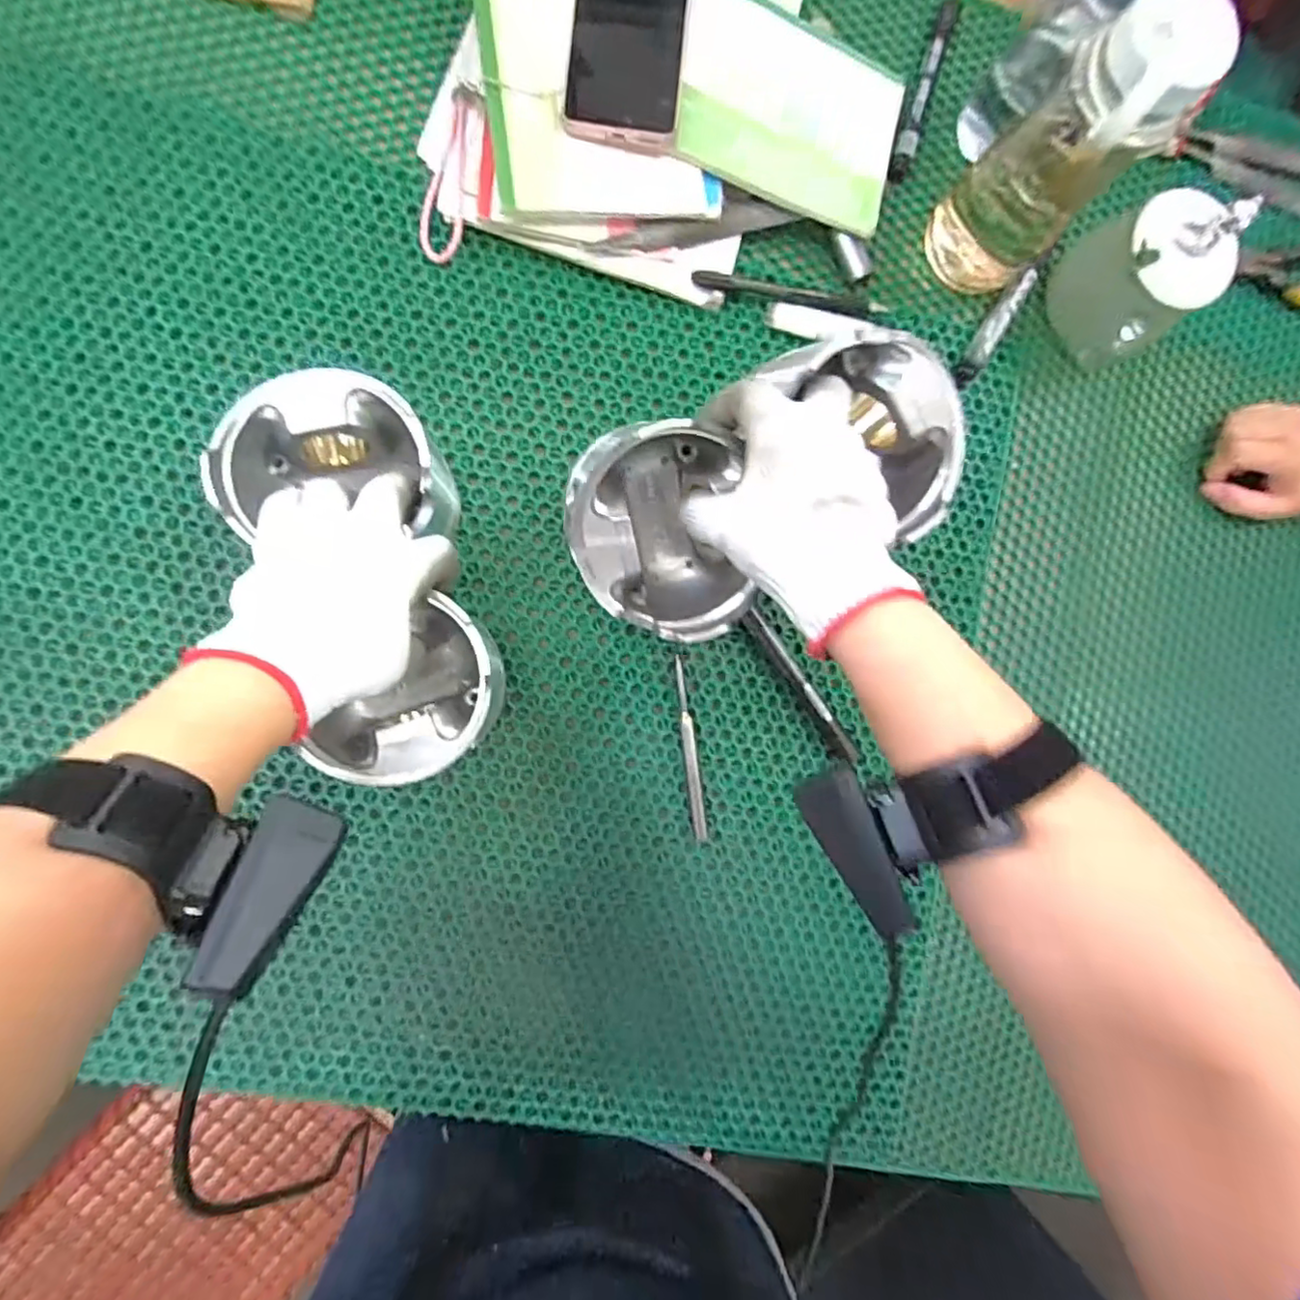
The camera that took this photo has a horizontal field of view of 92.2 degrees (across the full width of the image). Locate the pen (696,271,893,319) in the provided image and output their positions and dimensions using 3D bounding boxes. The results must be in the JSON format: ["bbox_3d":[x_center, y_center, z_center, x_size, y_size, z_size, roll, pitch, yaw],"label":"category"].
[{"bbox_3d":[0.104,-0.266,0.467,0.145,0.017,0.014,4,89,-7],"label":"pen"}]

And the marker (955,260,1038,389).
[{"bbox_3d":[0.267,-0.250,0.485,0.020,0.024,0.096,35,85,-6],"label":"marker"}]

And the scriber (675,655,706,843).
[{"bbox_3d":[0.029,0.073,0.454,0.009,0.011,0.133,-7,90,-7],"label":"scriber"}]

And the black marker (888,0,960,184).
[{"bbox_3d":[0.210,-0.429,0.480,0.017,0.019,0.141,19,87,-7],"label":"black marker"}]

